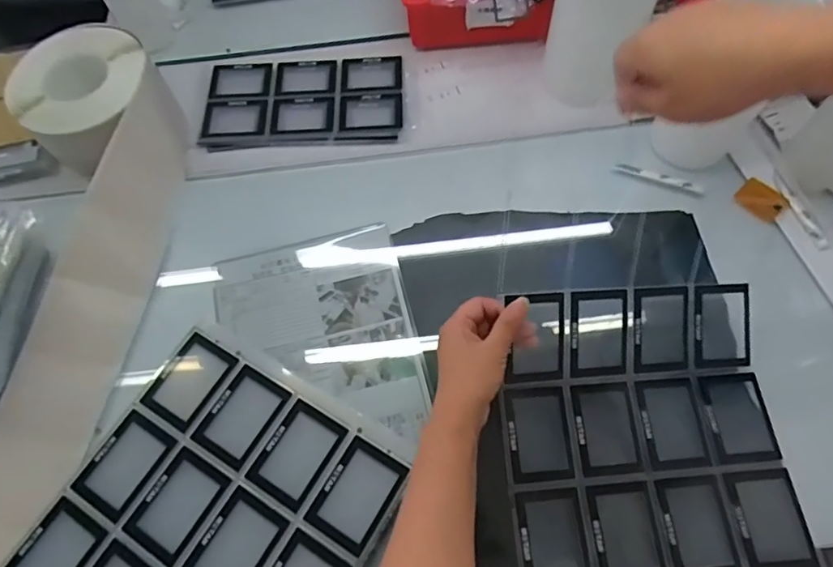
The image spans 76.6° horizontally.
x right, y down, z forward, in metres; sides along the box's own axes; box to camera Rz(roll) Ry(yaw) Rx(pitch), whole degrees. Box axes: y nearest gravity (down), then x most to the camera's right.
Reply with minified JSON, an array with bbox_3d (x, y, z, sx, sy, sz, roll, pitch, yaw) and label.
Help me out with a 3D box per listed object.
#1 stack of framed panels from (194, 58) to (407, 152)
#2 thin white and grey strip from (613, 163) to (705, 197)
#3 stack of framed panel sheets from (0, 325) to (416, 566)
[{"bbox_3d":[-0.153,-0.251,0.722,0.266,0.013,0.146,-3,66,1],"label":"stack of framed panels"},{"bbox_3d":[0.302,-0.130,0.658,0.108,0.007,0.017,22,68,12],"label":"thin white and grey strip"},{"bbox_3d":[-0.181,0.220,0.473,0.282,0.020,0.287,29,70,14],"label":"stack of framed panel sheets"}]

